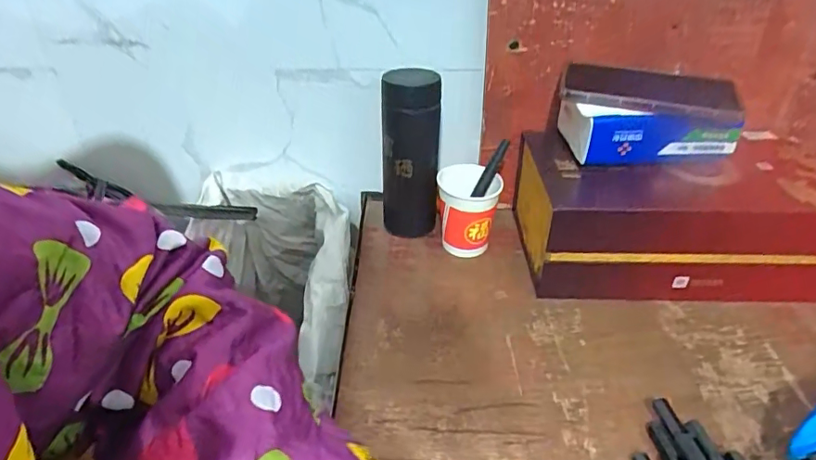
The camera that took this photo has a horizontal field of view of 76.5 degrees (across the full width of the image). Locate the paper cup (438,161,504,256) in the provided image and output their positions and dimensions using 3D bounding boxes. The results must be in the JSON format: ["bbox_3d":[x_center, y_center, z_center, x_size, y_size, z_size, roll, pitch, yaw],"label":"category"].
[{"bbox_3d":[0.067,-0.018,0.583,0.067,0.091,0.079,0,35,0],"label":"paper cup"}]

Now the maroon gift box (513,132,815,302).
[{"bbox_3d":[0.281,-0.018,0.561,0.294,0.119,0.168,0,35,1],"label":"maroon gift box"}]

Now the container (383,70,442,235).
[{"bbox_3d":[0.002,-0.078,0.585,0.063,0.190,0.073,1,35,2],"label":"container"}]

